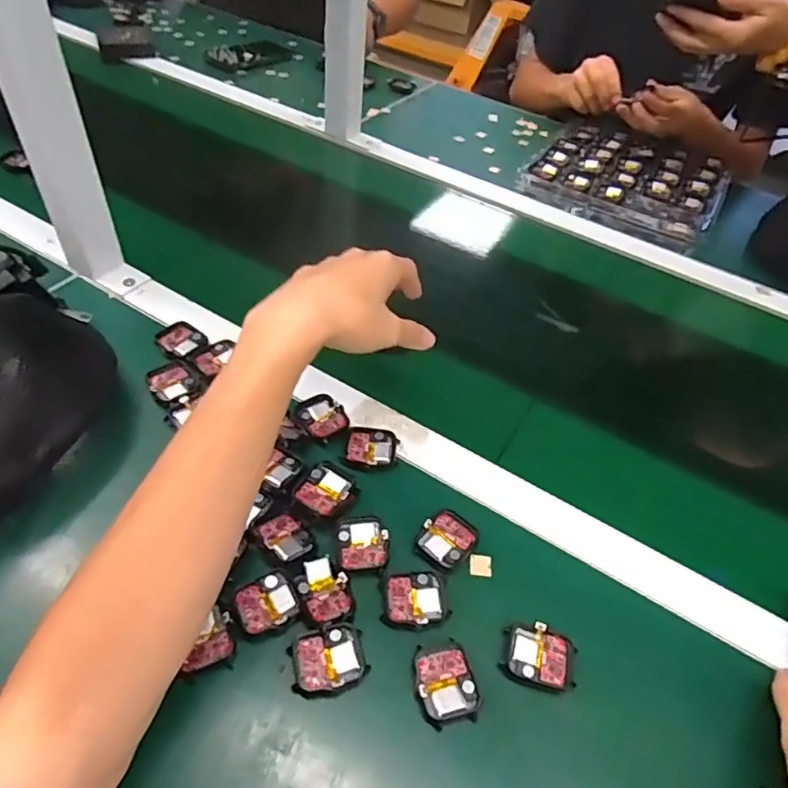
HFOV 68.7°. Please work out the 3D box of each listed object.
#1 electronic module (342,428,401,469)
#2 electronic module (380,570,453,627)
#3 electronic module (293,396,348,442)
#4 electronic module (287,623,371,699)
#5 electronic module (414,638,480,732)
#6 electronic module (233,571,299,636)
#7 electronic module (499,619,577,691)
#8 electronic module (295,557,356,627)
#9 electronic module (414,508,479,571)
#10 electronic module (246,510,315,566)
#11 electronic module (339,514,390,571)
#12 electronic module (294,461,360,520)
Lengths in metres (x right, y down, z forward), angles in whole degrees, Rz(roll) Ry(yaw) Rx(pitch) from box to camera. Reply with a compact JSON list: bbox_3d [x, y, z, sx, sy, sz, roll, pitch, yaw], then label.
[{"bbox_3d":[-0.019,0.044,0.478,0.043,0.006,0.043,9,48,1],"label":"electronic module"},{"bbox_3d":[0.015,0.141,0.400,0.044,0.004,0.038,6,48,-2],"label":"electronic module"},{"bbox_3d":[-0.062,0.020,0.495,0.039,0.007,0.043,-33,59,-31],"label":"electronic module"},{"bbox_3d":[-0.042,0.170,0.368,0.045,0.006,0.038,-12,51,-18],"label":"electronic module"},{"bbox_3d":[0.033,0.183,0.367,0.039,0.013,0.047,-6,49,-13],"label":"electronic module"},{"bbox_3d":[-0.086,0.139,0.387,0.039,0.005,0.035,-19,53,-22],"label":"electronic module"},{"bbox_3d":[0.096,0.173,0.381,0.046,0.008,0.036,16,48,7],"label":"electronic module"},{"bbox_3d":[-0.047,0.135,0.393,0.034,0.011,0.043,-8,49,-14],"label":"electronic module"},{"bbox_3d":[0.040,0.108,0.432,0.037,0.006,0.045,30,51,19],"label":"electronic module"},{"bbox_3d":[-0.081,0.101,0.416,0.043,0.008,0.033,32,52,21],"label":"electronic module"},{"bbox_3d":[-0.022,0.109,0.423,0.035,0.004,0.040,2,48,-6],"label":"electronic module"},{"bbox_3d":[-0.052,0.074,0.442,0.039,0.013,0.041,26,50,16],"label":"electronic module"}]

